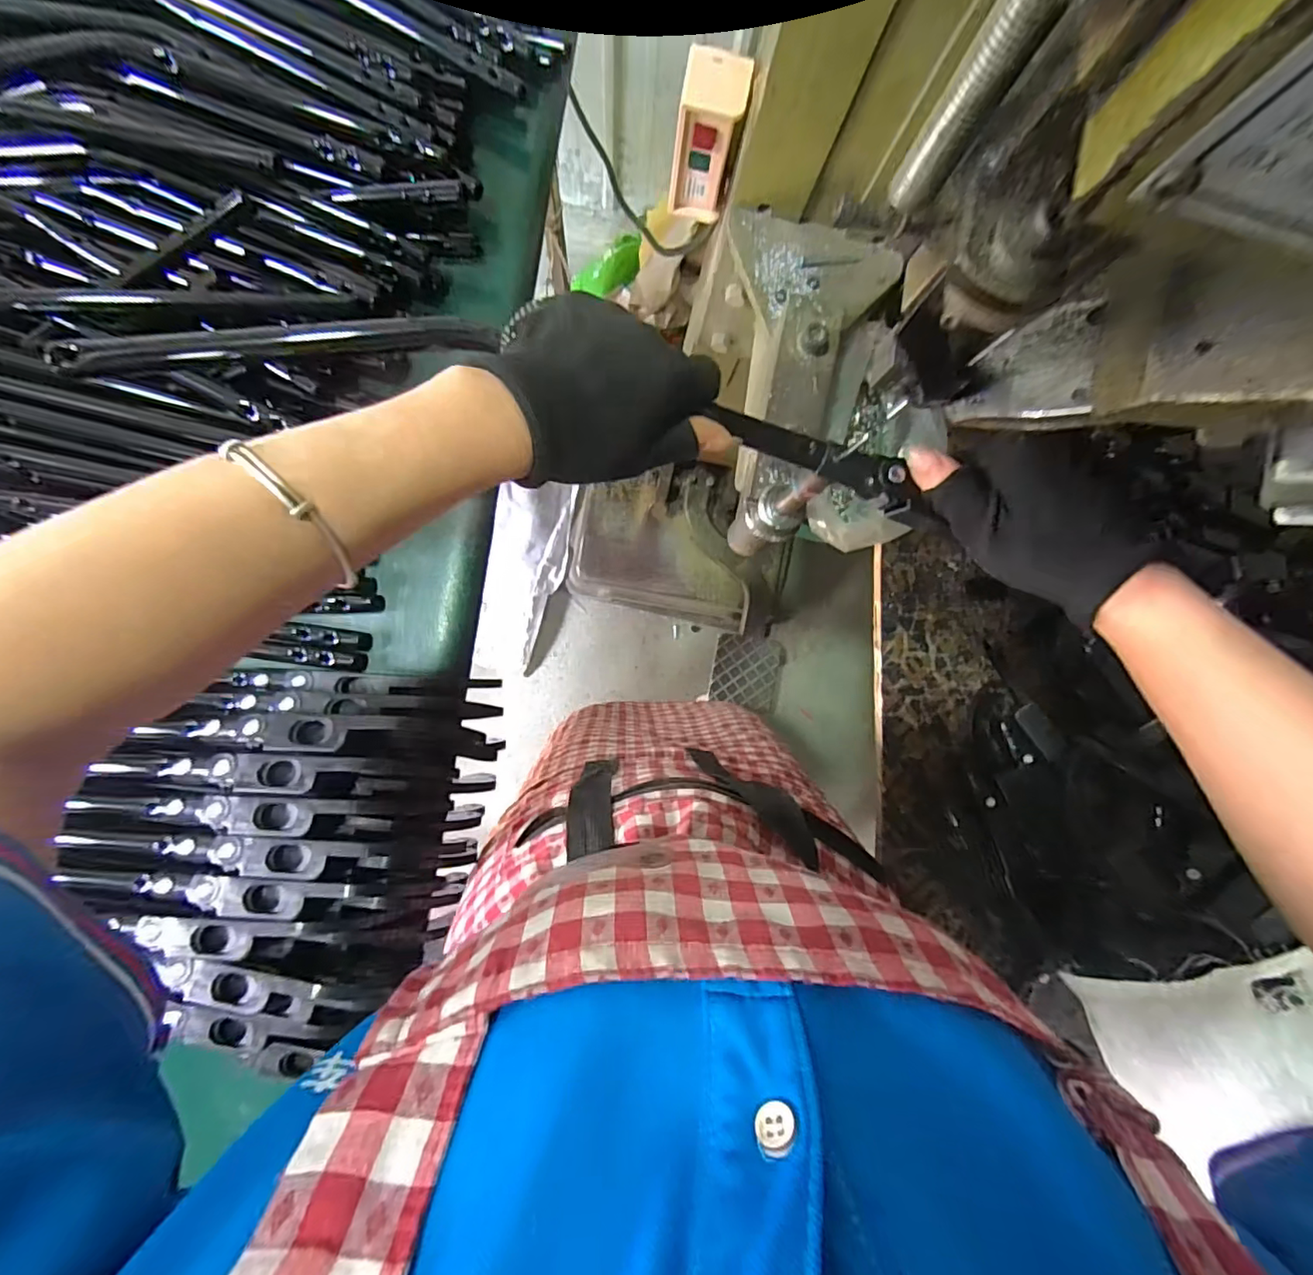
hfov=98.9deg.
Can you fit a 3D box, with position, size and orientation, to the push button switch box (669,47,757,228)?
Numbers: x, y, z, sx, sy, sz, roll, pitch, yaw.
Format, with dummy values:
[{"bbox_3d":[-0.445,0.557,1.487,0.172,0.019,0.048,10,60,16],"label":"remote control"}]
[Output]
[{"bbox_3d":[0.040,-0.403,0.460,0.048,0.120,0.033,10,87,-5],"label":"push button switch box"}]

